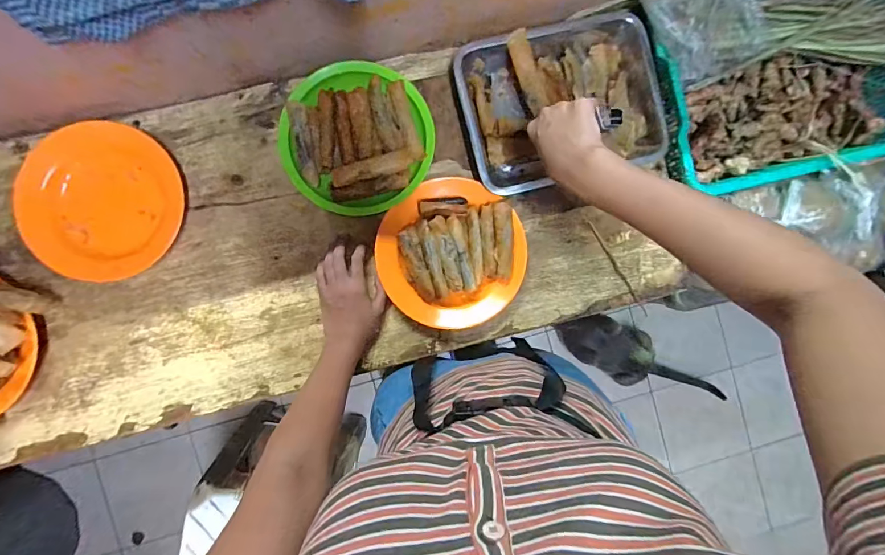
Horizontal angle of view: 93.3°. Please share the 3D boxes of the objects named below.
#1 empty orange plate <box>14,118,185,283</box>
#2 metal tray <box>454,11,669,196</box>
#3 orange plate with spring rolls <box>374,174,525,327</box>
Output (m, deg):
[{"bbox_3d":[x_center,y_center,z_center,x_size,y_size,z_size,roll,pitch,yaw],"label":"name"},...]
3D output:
[{"bbox_3d":[-0.465,-0.102,0.573,0.192,0.026,0.207,0,91,-4],"label":"empty orange plate"},{"bbox_3d":[0.171,-0.253,0.602,0.274,0.054,0.222,-14,92,-4],"label":"metal tray"},{"bbox_3d":[0.015,-0.031,0.601,0.204,0.044,0.201,0,91,-4],"label":"orange plate with spring rolls"}]

